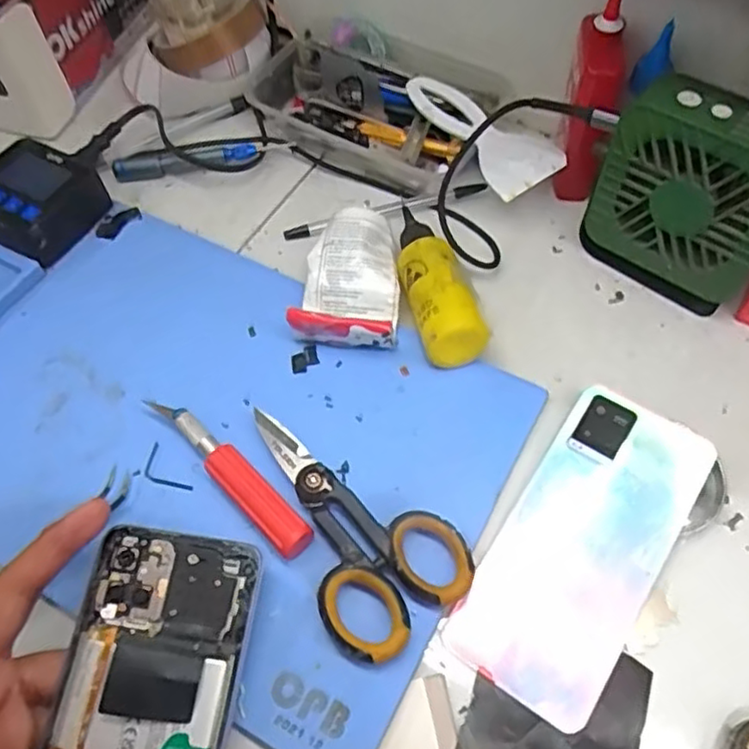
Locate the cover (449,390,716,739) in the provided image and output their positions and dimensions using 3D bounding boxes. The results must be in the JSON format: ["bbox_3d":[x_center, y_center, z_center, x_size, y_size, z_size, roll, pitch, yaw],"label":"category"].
[{"bbox_3d":[0.105,0.083,0.335,0.073,0.005,0.160,30,71,20],"label":"cover"}]

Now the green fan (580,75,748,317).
[{"bbox_3d":[0.178,-0.097,0.381,0.094,0.112,0.041,38,69,22],"label":"green fan"}]

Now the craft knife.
[{"bbox_3d":[-0.077,0.048,0.347,0.018,0.019,0.115,-41,66,-18],"label":"craft knife"}]

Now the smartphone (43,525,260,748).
[{"bbox_3d":[-0.098,0.149,0.281,0.072,0.011,0.163,5,67,4],"label":"smartphone"}]

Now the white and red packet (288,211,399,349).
[{"bbox_3d":[-0.012,-0.059,0.404,0.059,0.032,0.091,7,61,7],"label":"white and red packet"}]

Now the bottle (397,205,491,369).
[{"bbox_3d":[0.031,-0.060,0.402,0.035,0.035,0.116,-13,60,-5],"label":"bottle"}]

